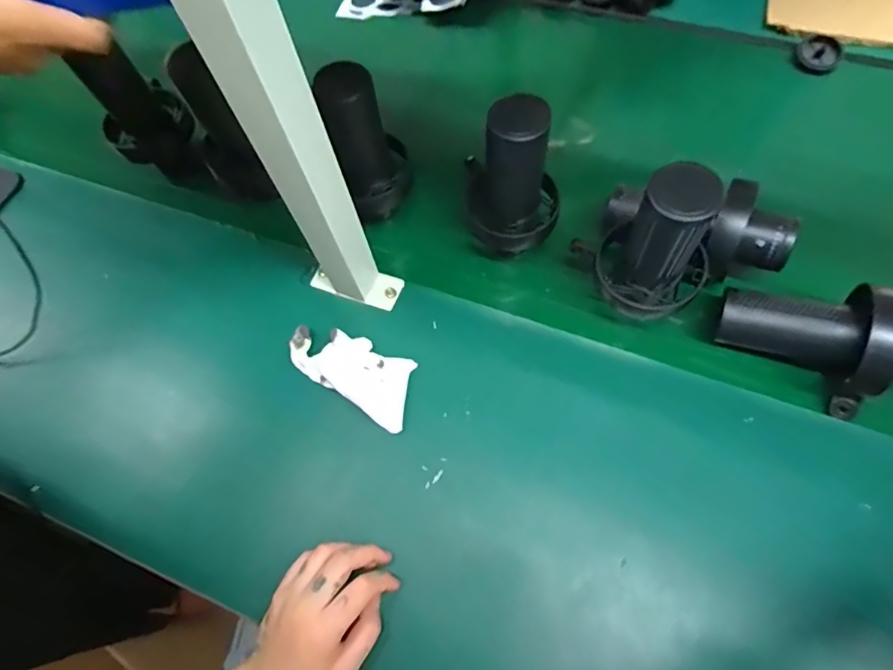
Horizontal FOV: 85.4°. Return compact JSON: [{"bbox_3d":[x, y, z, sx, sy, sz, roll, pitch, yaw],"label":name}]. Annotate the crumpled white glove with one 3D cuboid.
[{"bbox_3d":[-0.095,0.030,0.485,0.148,0.024,0.065,31,70,13],"label":"crumpled white glove"}]

